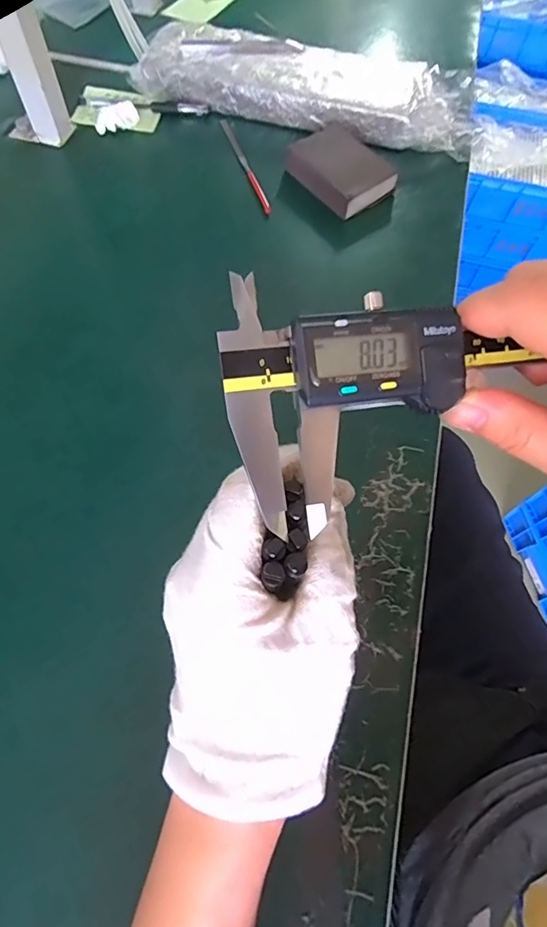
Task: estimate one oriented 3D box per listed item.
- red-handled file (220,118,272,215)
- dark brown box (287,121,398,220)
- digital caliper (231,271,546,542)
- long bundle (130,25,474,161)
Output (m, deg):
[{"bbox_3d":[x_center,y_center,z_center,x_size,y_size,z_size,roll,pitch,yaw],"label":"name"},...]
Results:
[{"bbox_3d":[-0.031,-0.320,0.511,0.008,0.007,0.152,-18,67,-12],"label":"red-handled file"},{"bbox_3d":[0.068,-0.299,0.493,0.065,0.033,0.099,-38,73,-17],"label":"dark brown box"},{"bbox_3d":[0.116,-0.025,0.185,0.259,0.011,0.079,-3,98,-14],"label":"digital caliper"},{"bbox_3d":[0.041,-0.423,0.539,0.366,0.047,0.104,16,64,3],"label":"long bundle"}]

